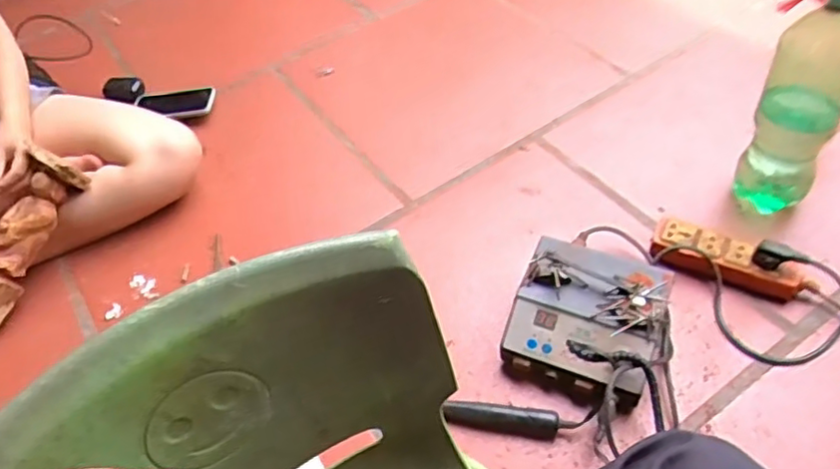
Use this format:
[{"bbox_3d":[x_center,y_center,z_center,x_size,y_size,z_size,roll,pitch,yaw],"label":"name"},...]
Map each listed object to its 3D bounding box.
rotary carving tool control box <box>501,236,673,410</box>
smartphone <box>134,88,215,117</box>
[{"bbox_3d":[0.214,0.098,0.797,0.183,0.089,0.200,14,54,19],"label":"rotary carving tool control box"},{"bbox_3d":[-0.460,-0.245,1.192,0.151,0.013,0.078,-4,56,8],"label":"smartphone"}]

